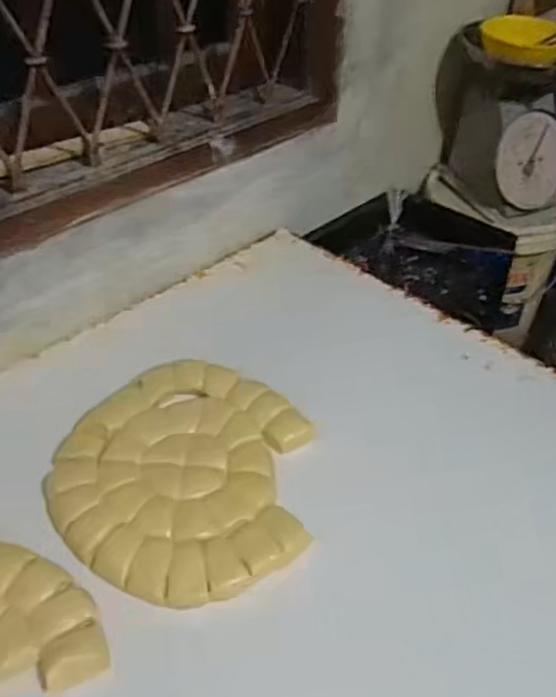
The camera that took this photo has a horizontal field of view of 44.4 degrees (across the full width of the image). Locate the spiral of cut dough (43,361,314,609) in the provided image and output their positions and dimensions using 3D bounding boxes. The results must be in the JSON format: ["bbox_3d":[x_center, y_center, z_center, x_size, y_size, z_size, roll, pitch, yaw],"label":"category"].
[{"bbox_3d":[-0.096,0.134,0.760,0.280,0.019,0.291,1,41,-1],"label":"spiral of cut dough"}]

